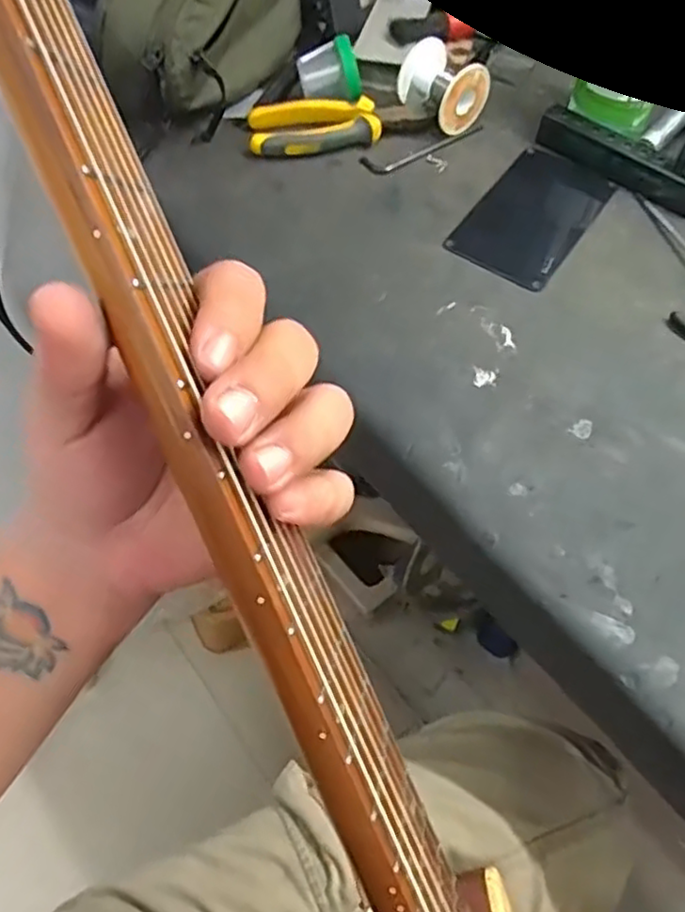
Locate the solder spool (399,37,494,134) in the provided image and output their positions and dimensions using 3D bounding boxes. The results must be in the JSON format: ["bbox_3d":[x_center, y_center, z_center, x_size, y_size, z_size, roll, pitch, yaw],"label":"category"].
[{"bbox_3d":[0.083,-0.307,0.560,0.054,0.048,0.065,-36,66,-18],"label":"solder spool"}]

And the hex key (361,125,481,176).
[{"bbox_3d":[0.069,-0.253,0.559,0.109,0.008,0.018,-19,62,-10],"label":"hex key"}]

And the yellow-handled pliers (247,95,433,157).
[{"bbox_3d":[-0.004,-0.274,0.556,0.144,0.018,0.053,-10,61,-5],"label":"yellow-handled pliers"}]

